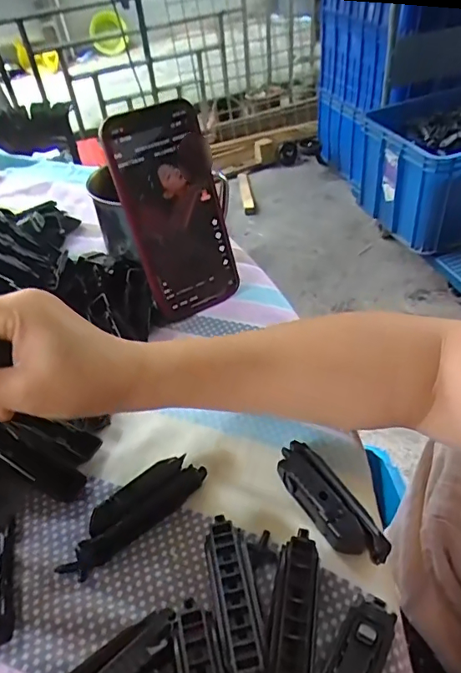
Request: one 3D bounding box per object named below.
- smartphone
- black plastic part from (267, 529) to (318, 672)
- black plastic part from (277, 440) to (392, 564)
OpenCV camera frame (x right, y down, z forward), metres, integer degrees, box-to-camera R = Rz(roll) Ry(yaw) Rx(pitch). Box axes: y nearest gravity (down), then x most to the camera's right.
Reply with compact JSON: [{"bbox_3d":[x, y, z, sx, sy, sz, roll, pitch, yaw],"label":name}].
[{"bbox_3d":[-0.042,-0.096,0.391,0.075,0.154,0.011,-24,25,-17],"label":"smartphone"},{"bbox_3d":[0.030,0.135,0.236,0.019,0.024,0.076,4,44,11],"label":"black plastic part"},{"bbox_3d":[0.054,0.093,0.280,0.023,0.021,0.077,-27,47,-20],"label":"black plastic part"}]

